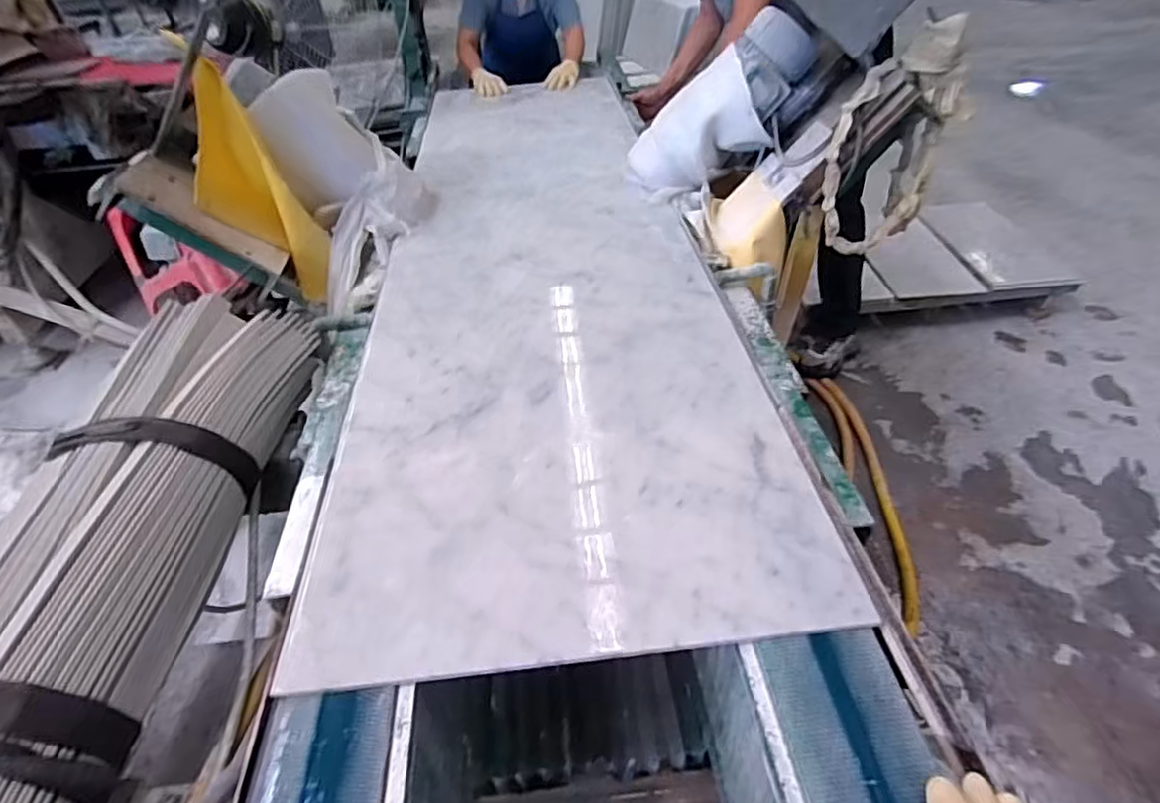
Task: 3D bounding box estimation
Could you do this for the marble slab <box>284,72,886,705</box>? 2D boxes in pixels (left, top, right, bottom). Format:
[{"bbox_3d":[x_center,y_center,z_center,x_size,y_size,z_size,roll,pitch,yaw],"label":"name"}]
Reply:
[{"bbox_3d":[-0.073,-0.316,1.229,0.586,0.018,1.687,-8,42,0],"label":"marble slab"}]

